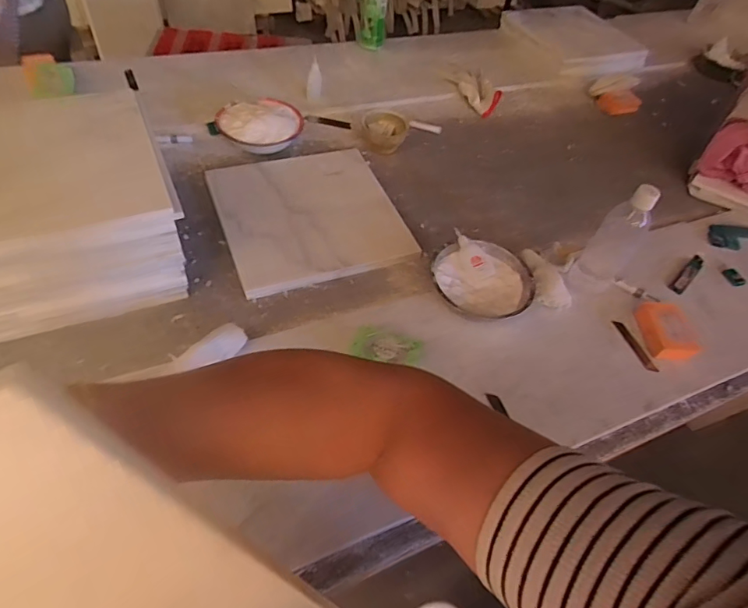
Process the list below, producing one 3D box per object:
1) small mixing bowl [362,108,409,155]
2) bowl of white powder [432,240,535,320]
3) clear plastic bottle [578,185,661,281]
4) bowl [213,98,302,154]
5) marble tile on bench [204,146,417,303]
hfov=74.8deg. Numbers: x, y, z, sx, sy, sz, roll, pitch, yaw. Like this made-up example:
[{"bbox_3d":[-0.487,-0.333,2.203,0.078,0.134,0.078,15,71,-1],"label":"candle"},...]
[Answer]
[{"bbox_3d":[0.022,-0.374,1.059,0.095,0.057,0.098,3,52,-4],"label":"small mixing bowl"},{"bbox_3d":[0.173,-0.035,0.800,0.158,0.047,0.142,13,52,3],"label":"bowl of white powder"},{"bbox_3d":[0.401,-0.114,0.794,0.072,0.190,0.069,34,56,18],"label":"clear plastic bottle"},{"bbox_3d":[-0.232,-0.365,1.001,0.169,0.056,0.156,-2,53,-9],"label":"bowl"},{"bbox_3d":[-0.116,-0.167,0.878,0.303,0.021,0.298,-15,56,-18],"label":"marble tile on bench"}]

